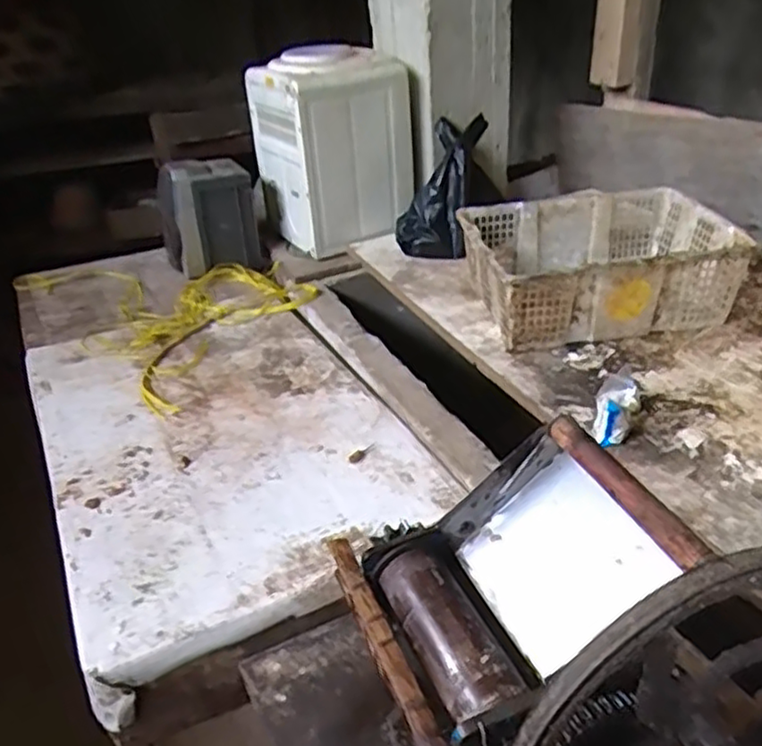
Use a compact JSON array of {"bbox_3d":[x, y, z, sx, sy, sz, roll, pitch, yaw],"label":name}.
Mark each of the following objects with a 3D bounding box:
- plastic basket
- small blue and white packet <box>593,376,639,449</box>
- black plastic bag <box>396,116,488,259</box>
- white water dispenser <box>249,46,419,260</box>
[{"bbox_3d":[0.417,-0.212,1.363,0.469,0.171,0.334,-10,32,-4],"label":"plastic basket"},{"bbox_3d":[0.350,0.051,1.040,0.060,0.060,0.127,11,48,26],"label":"small blue and white packet"},{"bbox_3d":[0.148,-0.434,1.608,0.175,0.345,0.097,15,-4,31],"label":"black plastic bag"},{"bbox_3d":[-0.123,-0.580,1.760,0.325,0.418,0.306,-18,35,-20],"label":"white water dispenser"}]

